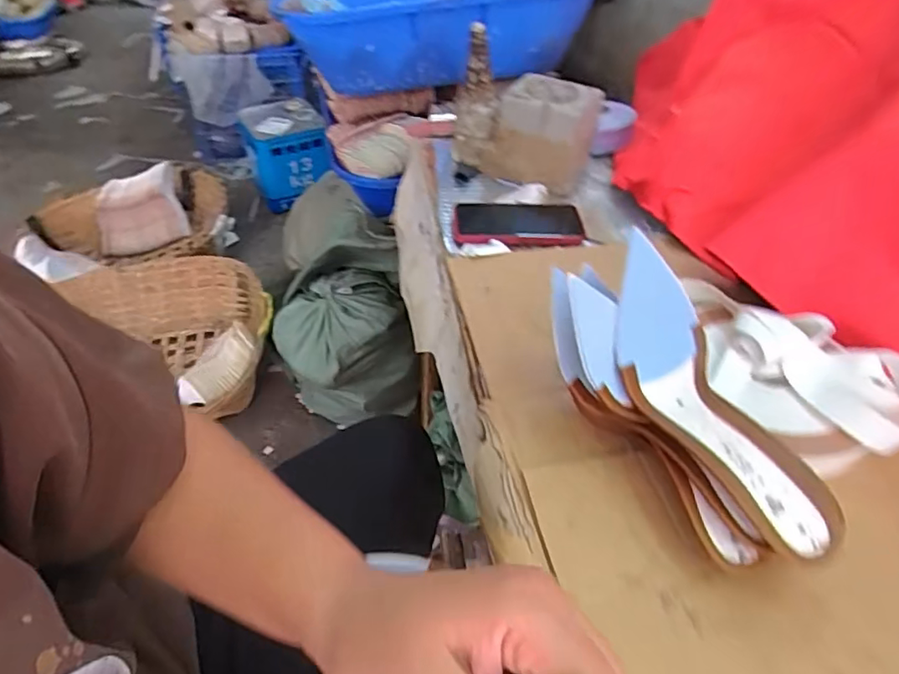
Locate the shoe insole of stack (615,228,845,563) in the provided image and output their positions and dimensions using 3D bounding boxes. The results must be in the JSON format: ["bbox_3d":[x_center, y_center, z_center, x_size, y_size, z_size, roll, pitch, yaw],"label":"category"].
[{"bbox_3d":[0.181,0.044,0.401,0.066,0.083,0.240,-17,66,-19],"label":"shoe insole of stack"}]

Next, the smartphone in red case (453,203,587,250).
[{"bbox_3d":[0.085,-0.143,0.694,0.155,0.008,0.085,2,44,-1],"label":"smartphone in red case"}]

